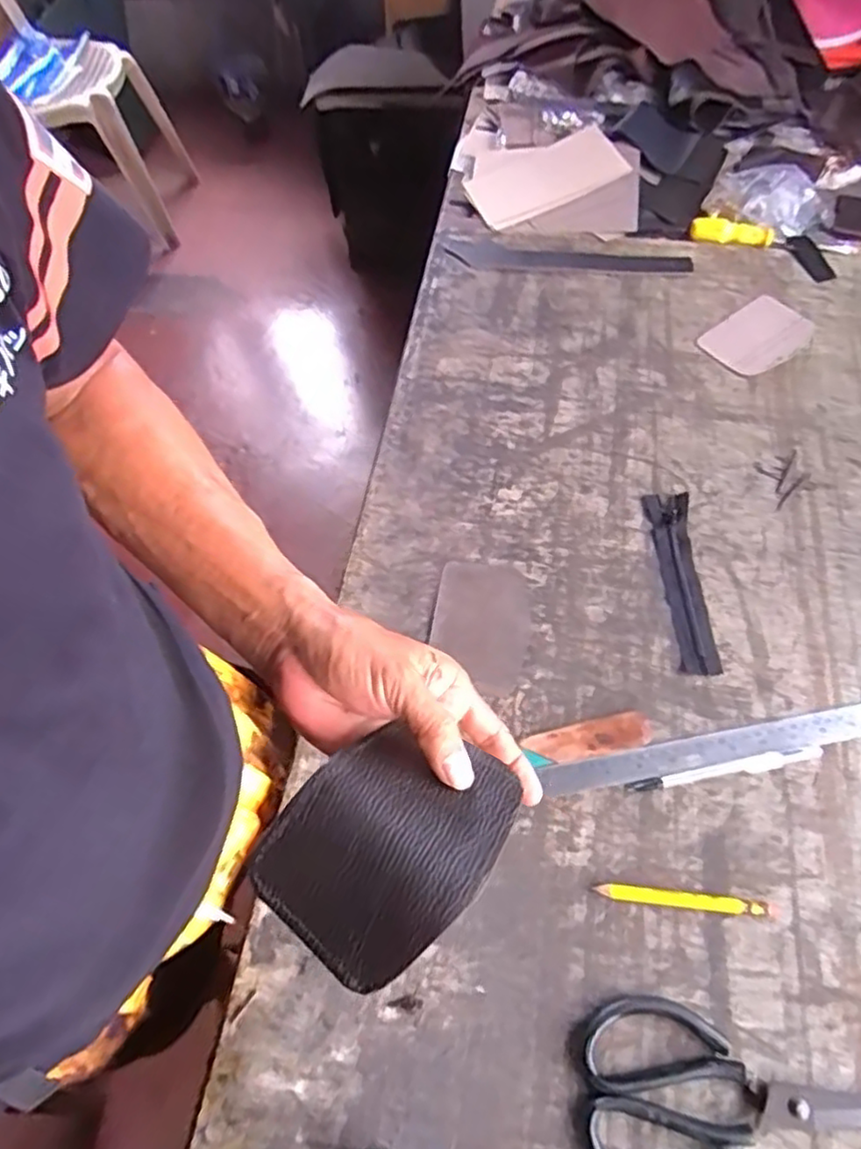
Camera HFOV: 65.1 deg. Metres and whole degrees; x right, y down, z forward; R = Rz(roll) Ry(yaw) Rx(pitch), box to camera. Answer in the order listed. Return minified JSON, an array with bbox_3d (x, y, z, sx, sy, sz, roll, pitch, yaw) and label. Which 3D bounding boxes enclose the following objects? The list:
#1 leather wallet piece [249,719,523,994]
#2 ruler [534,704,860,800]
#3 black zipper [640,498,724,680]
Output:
[{"bbox_3d":[-0.017,0.117,0.300,0.082,0.027,0.107,35,67,20],"label":"leather wallet piece"},{"bbox_3d":[0.252,0.136,0.540,0.327,0.004,0.027,-10,63,-5],"label":"ruler"},{"bbox_3d":[0.227,0.003,0.612,0.042,0.004,0.183,1,60,3],"label":"black zipper"}]

